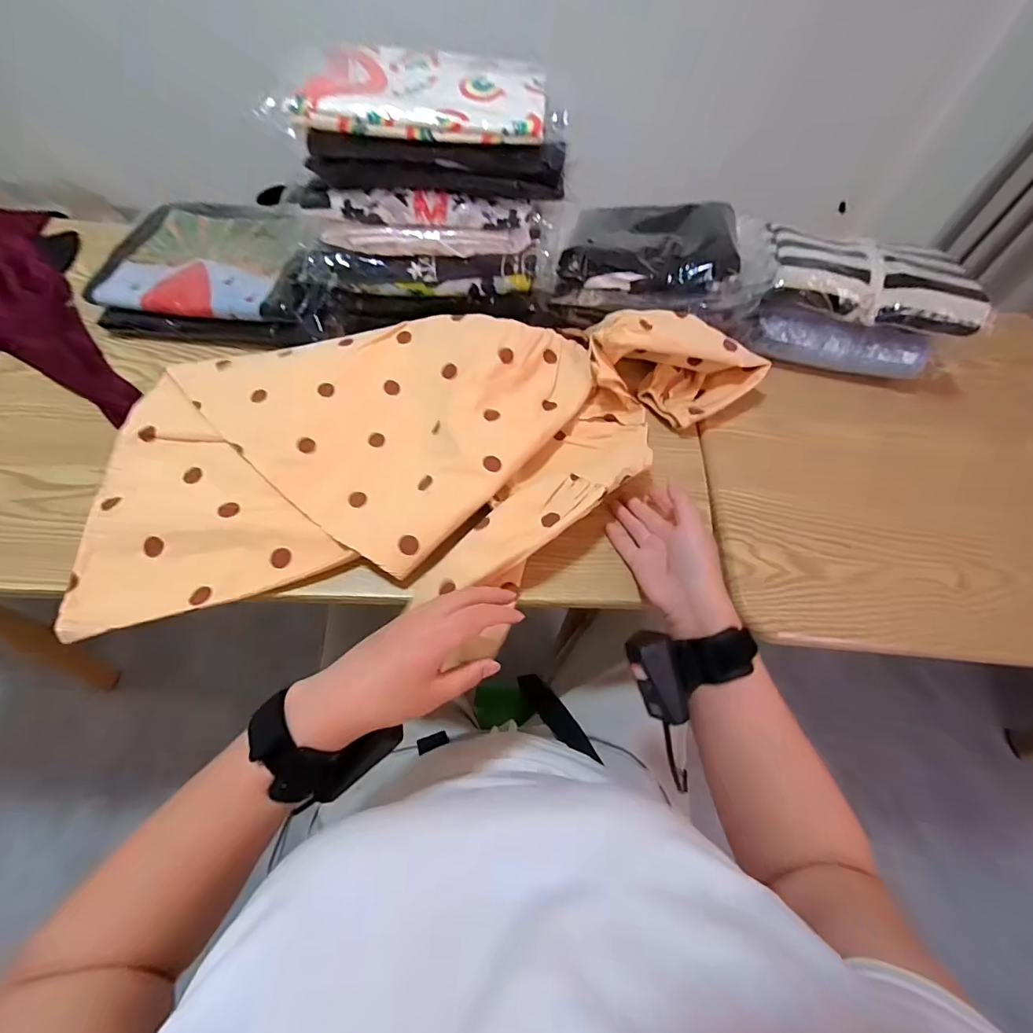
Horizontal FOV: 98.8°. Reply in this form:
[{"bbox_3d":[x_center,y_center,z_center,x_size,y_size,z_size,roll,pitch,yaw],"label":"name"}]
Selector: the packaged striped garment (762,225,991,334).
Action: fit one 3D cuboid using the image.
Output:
[{"bbox_3d":[0.437,-0.299,0.549,0.242,0.040,0.148,11,58,1],"label":"packaged striped garment"}]

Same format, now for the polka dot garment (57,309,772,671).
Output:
[{"bbox_3d":[-0.061,-0.055,0.461,0.679,0.070,0.371,0,64,-2],"label":"polka dot garment"}]

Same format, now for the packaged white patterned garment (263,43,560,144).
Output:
[{"bbox_3d":[-0.092,-0.435,0.442,0.263,0.030,0.200,0,64,-2],"label":"packaged white patterned garment"}]

